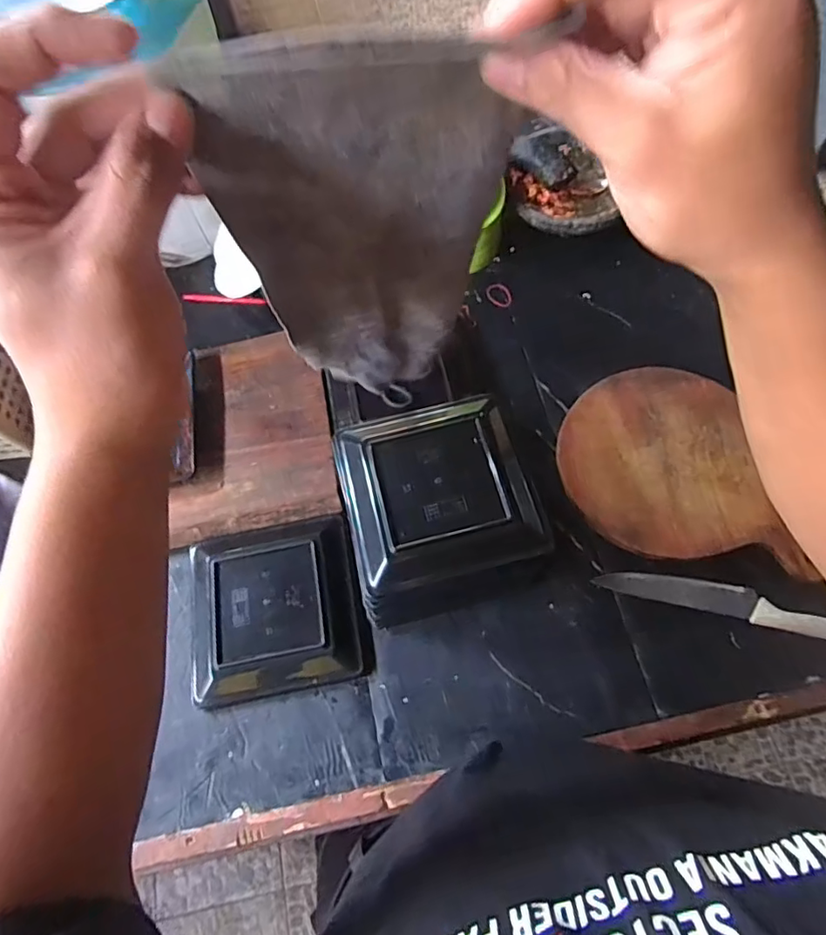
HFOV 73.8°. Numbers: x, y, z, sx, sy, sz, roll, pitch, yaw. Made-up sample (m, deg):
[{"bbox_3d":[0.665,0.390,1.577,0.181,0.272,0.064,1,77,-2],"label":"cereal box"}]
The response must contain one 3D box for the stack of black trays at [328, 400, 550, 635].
[{"bbox_3d":[0.030,0.045,0.631,0.191,0.127,0.210,-14,65,-3],"label":"stack of black trays"}]

